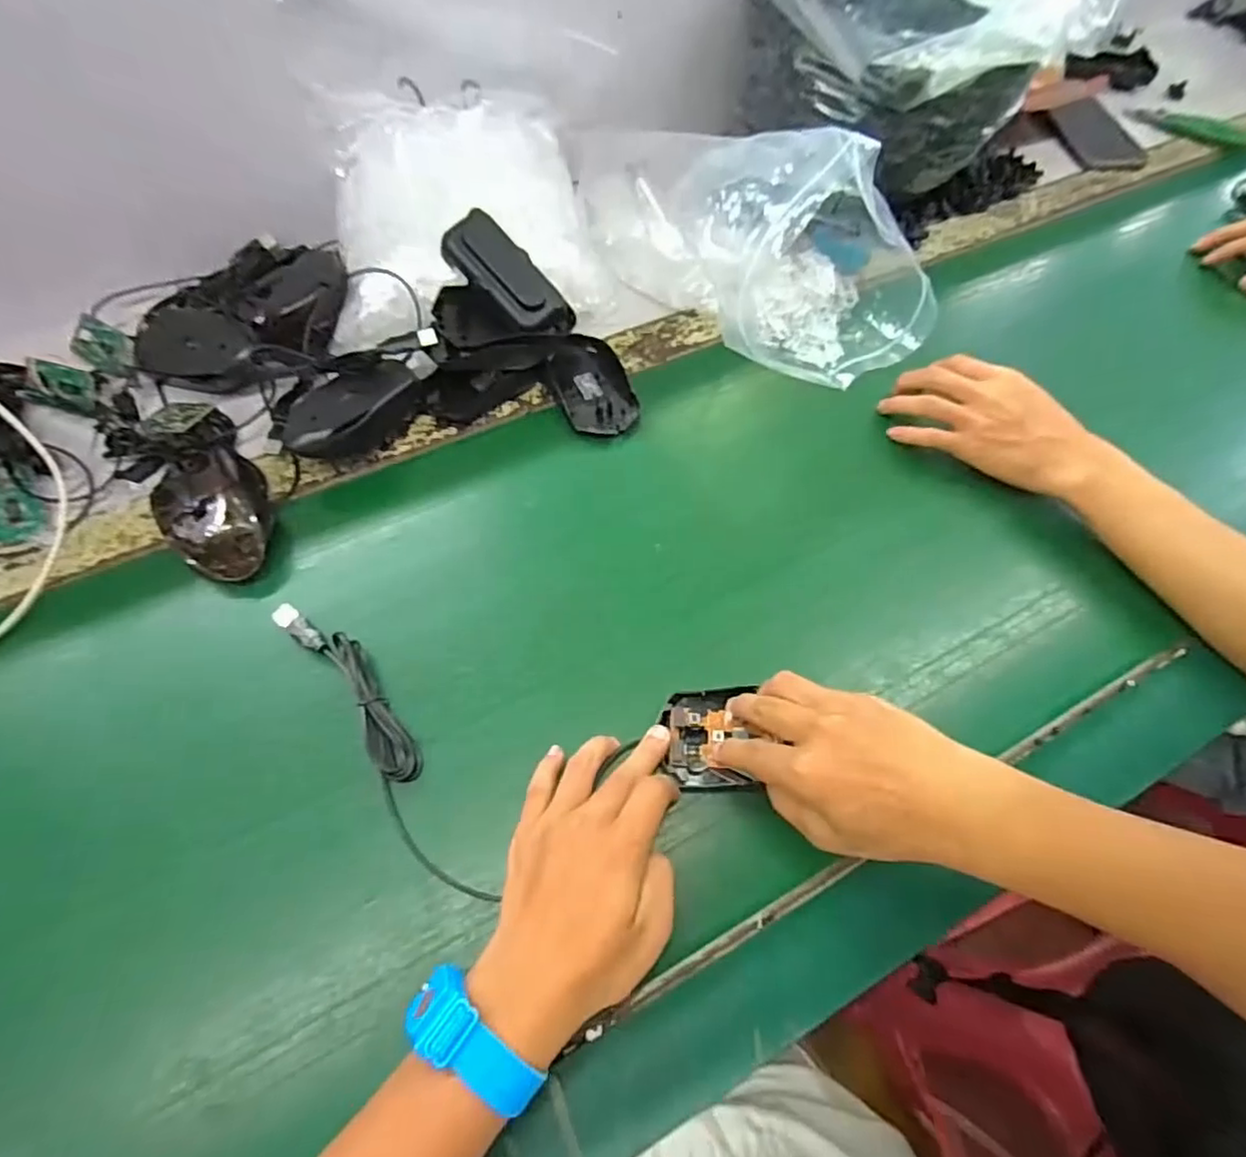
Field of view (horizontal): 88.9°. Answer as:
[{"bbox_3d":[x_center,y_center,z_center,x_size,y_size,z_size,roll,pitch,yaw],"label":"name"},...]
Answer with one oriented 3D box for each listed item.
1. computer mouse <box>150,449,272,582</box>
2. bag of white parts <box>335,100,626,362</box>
[{"bbox_3d":[-0.289,-0.049,0.451,0.071,0.042,0.113,-33,70,-18],"label":"computer mouse"},{"bbox_3d":[-0.151,-0.324,0.567,0.242,0.090,0.223,-16,66,-11],"label":"bag of white parts"}]

